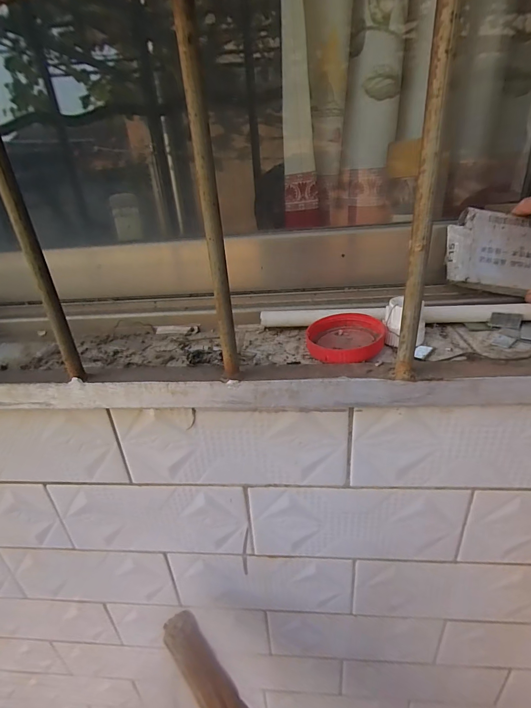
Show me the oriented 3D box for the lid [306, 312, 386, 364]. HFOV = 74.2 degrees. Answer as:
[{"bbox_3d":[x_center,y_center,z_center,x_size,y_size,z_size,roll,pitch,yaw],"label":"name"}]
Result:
[{"bbox_3d":[0.071,-0.016,0.312,0.065,0.019,0.064,2,27,14],"label":"lid"}]

